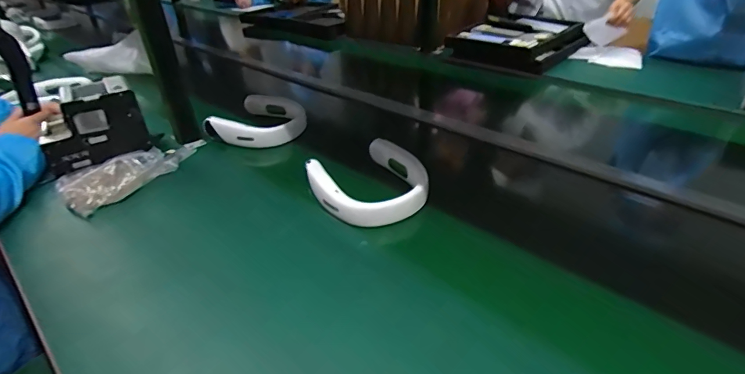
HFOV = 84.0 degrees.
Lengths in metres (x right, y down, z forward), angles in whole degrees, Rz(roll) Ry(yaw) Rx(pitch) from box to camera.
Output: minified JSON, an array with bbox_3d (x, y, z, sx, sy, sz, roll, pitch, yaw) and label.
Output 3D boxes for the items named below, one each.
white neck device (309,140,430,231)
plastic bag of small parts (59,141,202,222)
[{"bbox_3d":[-0.006,-0.011,0.733,0.199,0.054,0.182,-11,35,-13],"label":"white neck device"},{"bbox_3d":[-0.425,-0.037,0.771,0.267,0.045,0.115,-30,43,-35],"label":"plastic bag of small parts"}]

